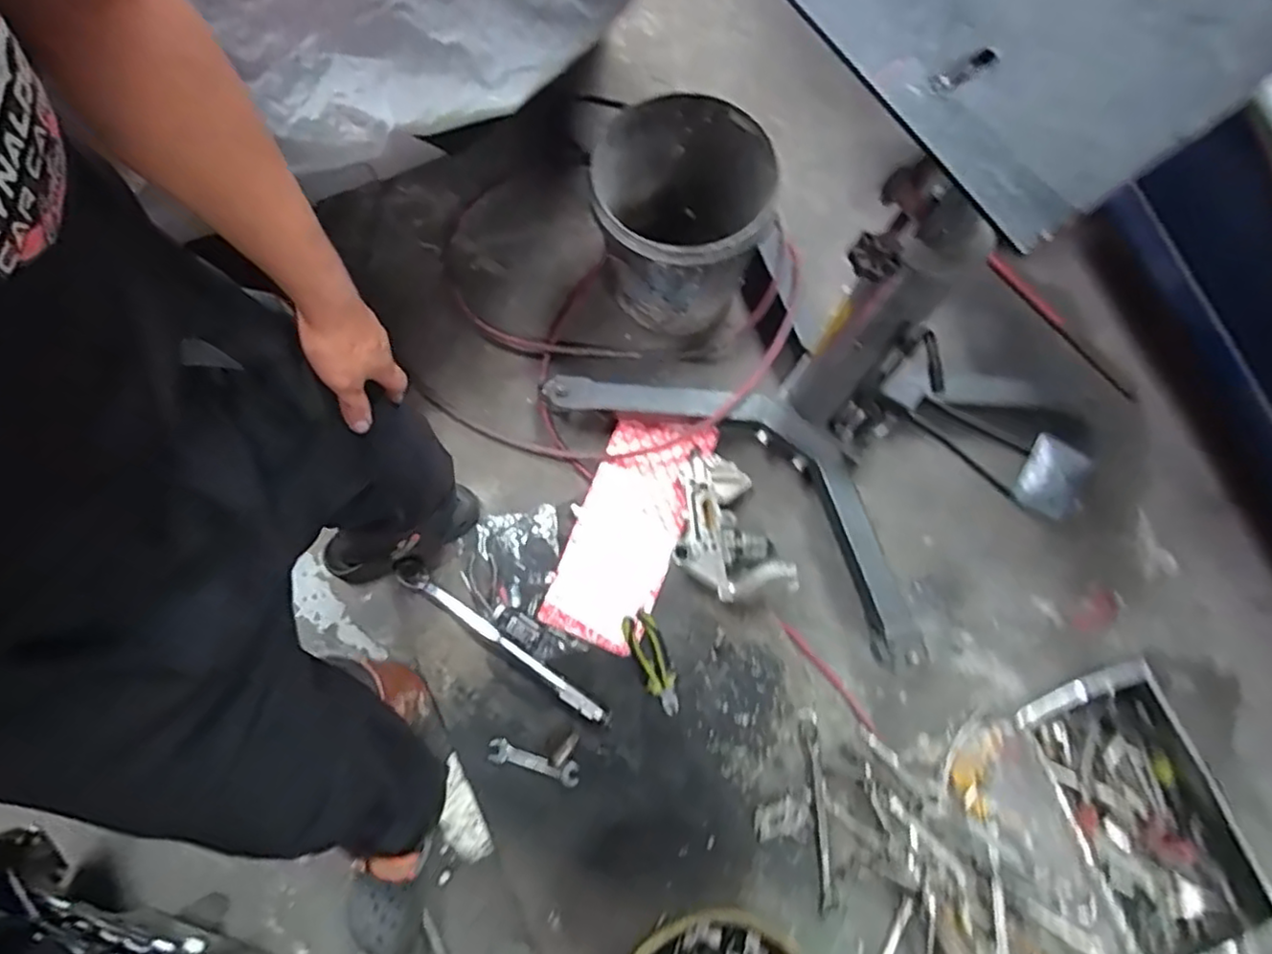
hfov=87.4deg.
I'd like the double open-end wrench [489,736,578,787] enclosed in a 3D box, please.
[{"bbox_3d":[-0.172,0.480,1.120,0.156,0.006,0.039,16,76,4],"label":"double open-end wrench"}]

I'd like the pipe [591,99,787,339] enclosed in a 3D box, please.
[{"bbox_3d":[0.074,-0.443,1.234,0.290,0.335,0.304,0,75,0],"label":"pipe"}]

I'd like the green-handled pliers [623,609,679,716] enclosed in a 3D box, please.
[{"bbox_3d":[0.031,0.323,1.159,0.059,0.015,0.178,-20,76,-5],"label":"green-handled pliers"}]

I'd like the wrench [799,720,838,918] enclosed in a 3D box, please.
[{"bbox_3d":[0.303,0.561,1.106,0.029,0.011,0.289,-3,75,-1],"label":"wrench"}]

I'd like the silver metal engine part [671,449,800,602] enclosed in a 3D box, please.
[{"bbox_3d":[0.145,0.081,1.185,0.192,0.112,0.283,-19,76,-5],"label":"silver metal engine part"}]

